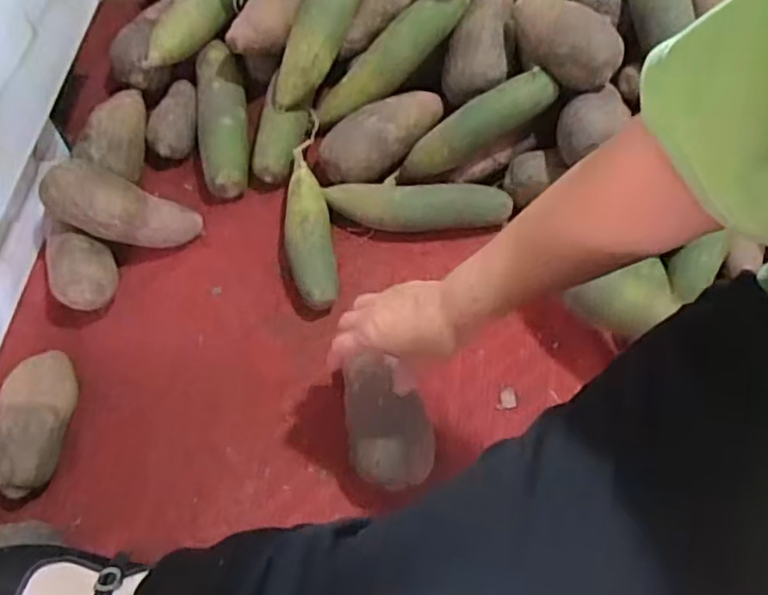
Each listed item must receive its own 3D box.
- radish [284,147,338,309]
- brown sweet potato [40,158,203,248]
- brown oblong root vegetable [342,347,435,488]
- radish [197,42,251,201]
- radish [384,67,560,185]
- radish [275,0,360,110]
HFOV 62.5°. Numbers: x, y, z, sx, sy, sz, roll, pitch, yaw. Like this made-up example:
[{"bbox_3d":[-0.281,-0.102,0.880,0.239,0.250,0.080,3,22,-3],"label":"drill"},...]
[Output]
[{"bbox_3d":[-0.086,-0.075,0.715,0.050,0.063,0.191,-8,66,-6],"label":"radish"},{"bbox_3d":[-0.282,-0.096,0.692,0.163,0.055,0.076,19,60,-35],"label":"brown sweet potato"},{"bbox_3d":[0.002,0.114,0.598,0.074,0.056,0.123,-7,66,-5],"label":"brown oblong root vegetable"},{"bbox_3d":[-0.196,-0.217,0.774,0.059,0.057,0.204,-8,67,-6],"label":"radish"},{"bbox_3d":[0.091,-0.188,0.712,0.207,0.055,0.044,-30,67,19],"label":"radish"},{"bbox_3d":[-0.070,-0.315,0.739,0.052,0.054,0.204,28,100,10],"label":"radish"}]

